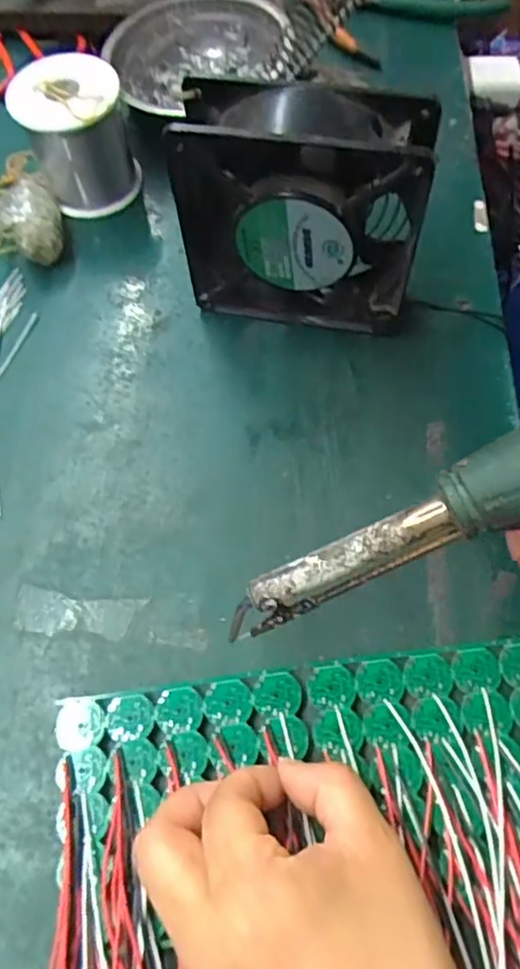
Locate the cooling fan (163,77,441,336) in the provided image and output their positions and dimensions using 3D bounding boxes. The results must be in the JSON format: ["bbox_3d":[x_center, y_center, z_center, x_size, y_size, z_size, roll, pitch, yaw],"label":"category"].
[{"bbox_3d":[0.020,-0.135,0.321,0.117,0.123,0.037,10,66,5],"label":"cooling fan"}]

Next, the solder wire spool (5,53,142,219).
[{"bbox_3d":[-0.114,-0.216,0.393,0.063,0.070,0.063,0,66,1],"label":"solder wire spool"}]

